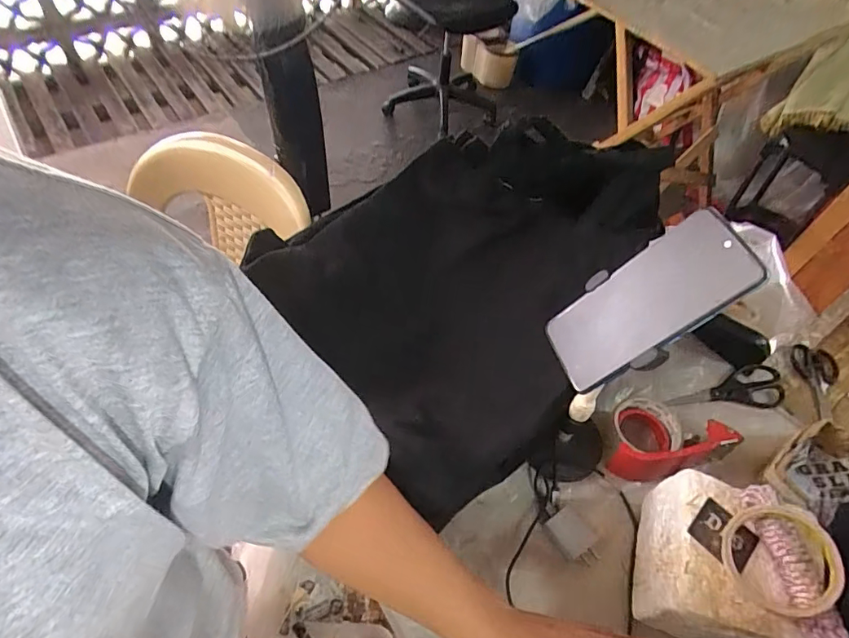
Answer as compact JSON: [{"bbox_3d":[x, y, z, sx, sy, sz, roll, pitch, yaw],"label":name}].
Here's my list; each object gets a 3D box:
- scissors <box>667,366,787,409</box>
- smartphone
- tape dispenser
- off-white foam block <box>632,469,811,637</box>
[{"bbox_3d":[0.434,0.106,0.701,0.182,0.009,0.064,-8,59,-4],"label":"scissors"},{"bbox_3d":[0.173,-0.012,0.390,0.015,0.162,0.075,18,42,-42],"label":"smartphone"},{"bbox_3d":[0.302,0.152,0.632,0.157,0.061,0.101,-18,58,-18],"label":"tape dispenser"},{"bbox_3d":[0.295,0.257,0.509,0.110,0.127,0.147,18,54,8],"label":"off-white foam block"}]

